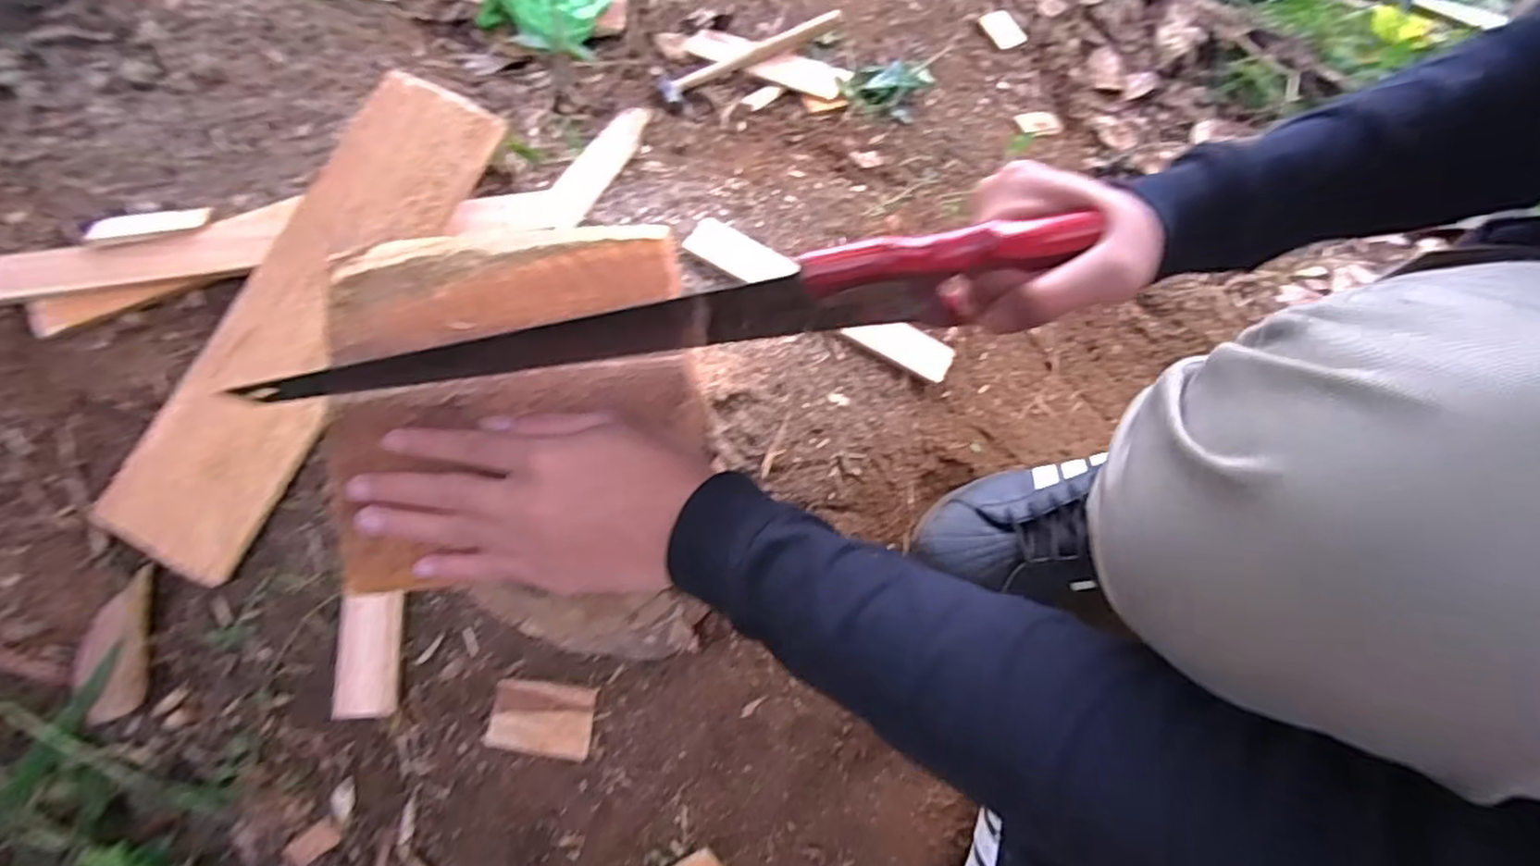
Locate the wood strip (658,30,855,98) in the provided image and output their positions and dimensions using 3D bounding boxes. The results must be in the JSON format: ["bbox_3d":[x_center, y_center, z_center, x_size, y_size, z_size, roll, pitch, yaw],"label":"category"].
[{"bbox_3d":[-0.025,-0.455,0.842,0.257,0.013,0.052,26,75,21],"label":"wood strip"}]

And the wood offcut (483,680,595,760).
[{"bbox_3d":[-0.161,0.201,0.491,0.071,0.010,0.048,8,75,2],"label":"wood offcut"}]

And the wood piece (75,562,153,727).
[{"bbox_3d":[-0.456,0.147,0.484,0.050,0.007,0.111,15,92,4],"label":"wood piece"}]

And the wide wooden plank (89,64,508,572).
[{"bbox_3d":[-0.344,-0.091,0.518,0.110,0.010,0.394,27,82,4],"label":"wide wooden plank"}]

